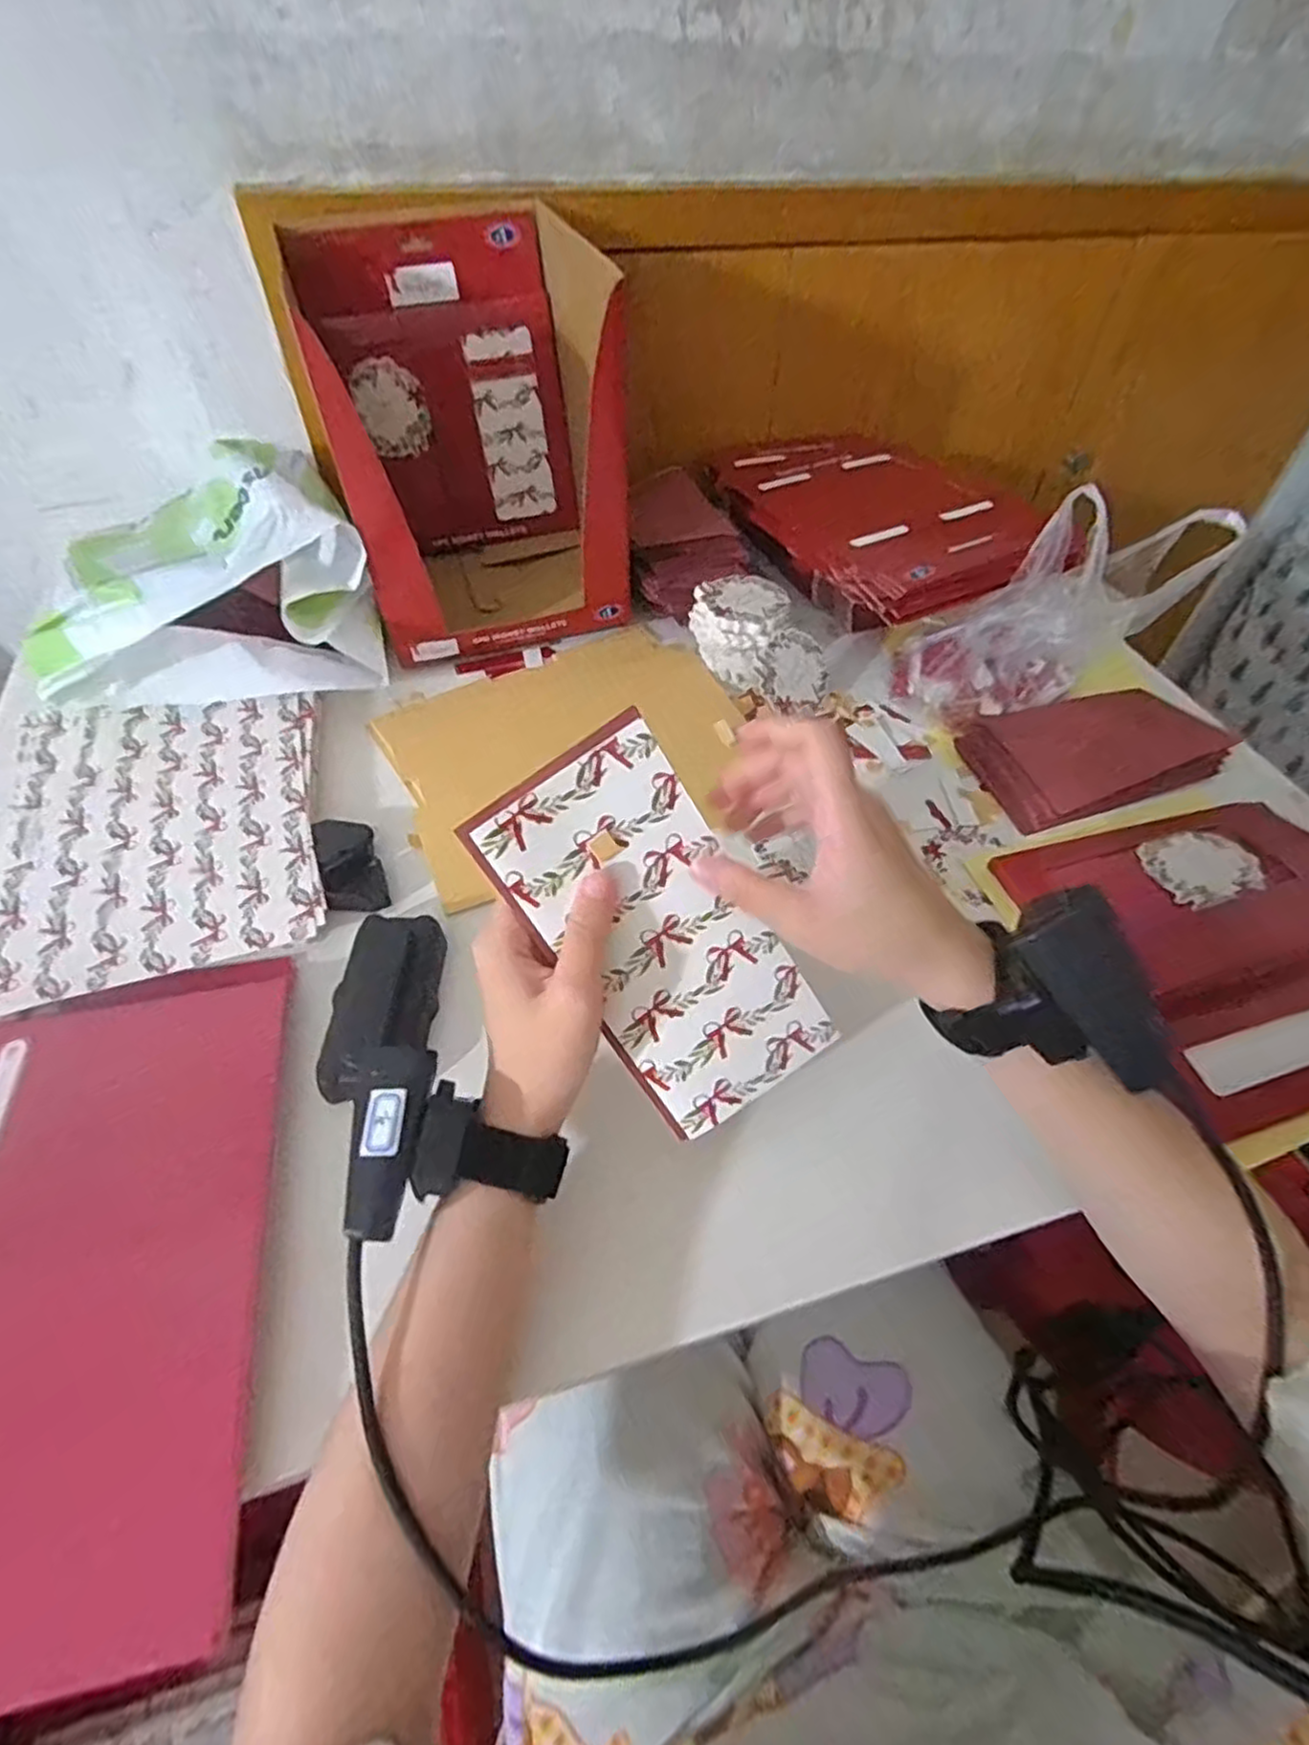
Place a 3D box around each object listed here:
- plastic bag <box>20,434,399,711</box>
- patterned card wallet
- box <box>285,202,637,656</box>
[{"bbox_3d":[-0.330,-0.218,0.547,0.221,0.115,0.189,-11,51,-11],"label":"plastic bag"},{"bbox_3d":[0.003,0.029,0.319,0.088,0.176,0.008,-35,13,-6],"label":"patterned card wallet"},{"bbox_3d":[-0.149,-0.350,0.589,0.202,0.246,0.241,-15,52,-14],"label":"box"}]

